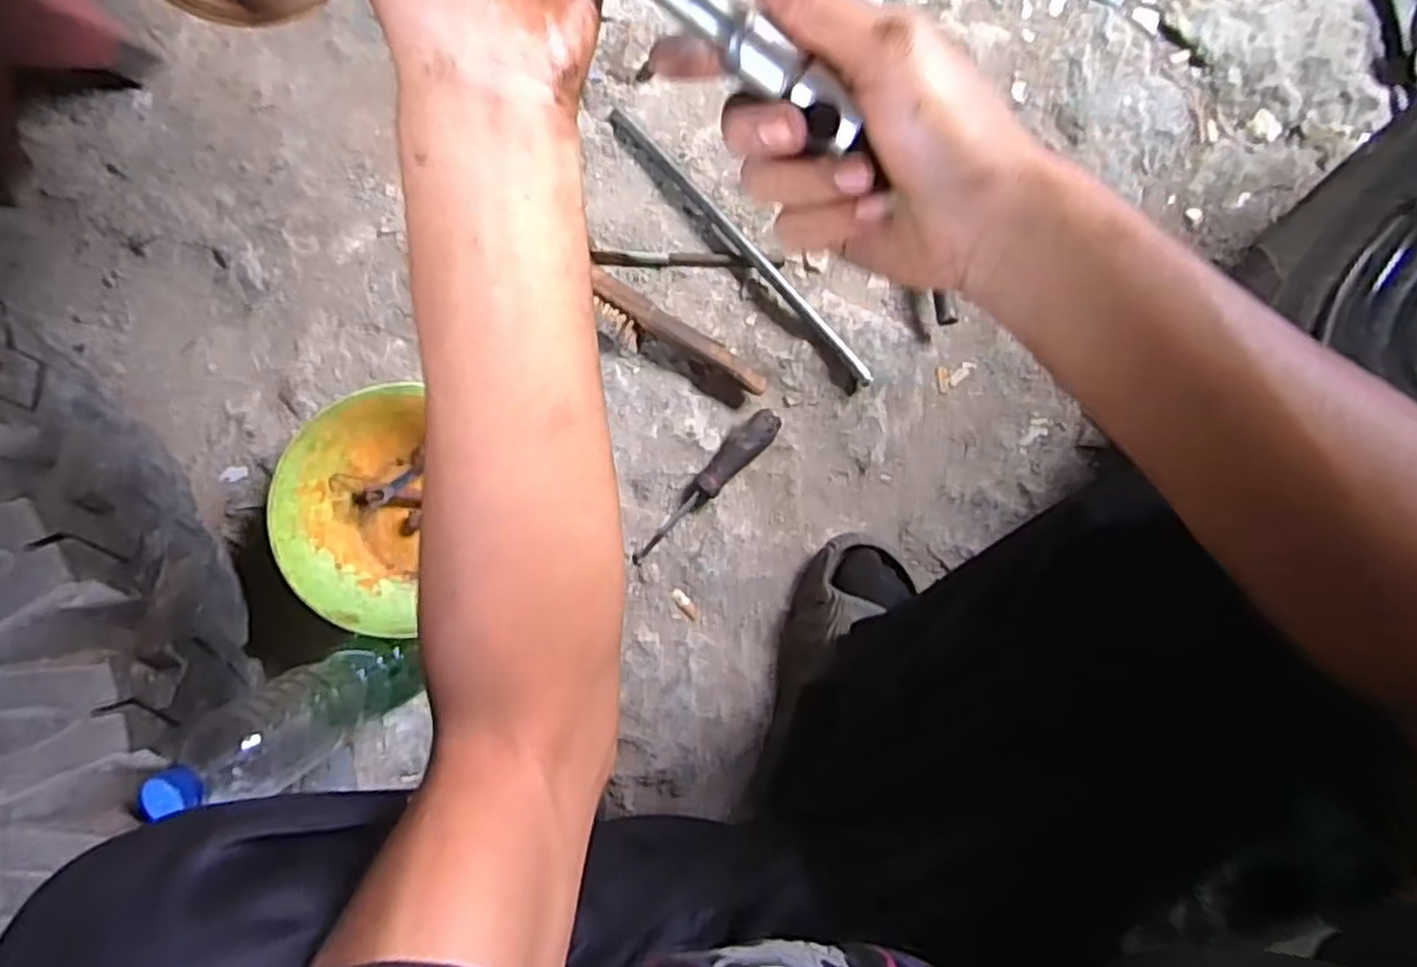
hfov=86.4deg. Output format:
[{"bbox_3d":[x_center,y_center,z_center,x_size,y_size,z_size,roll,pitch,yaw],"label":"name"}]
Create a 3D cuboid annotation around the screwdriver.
[{"bbox_3d":[-0.002,0.004,0.687,0.029,0.025,0.179,41,83,-5],"label":"screwdriver"}]

